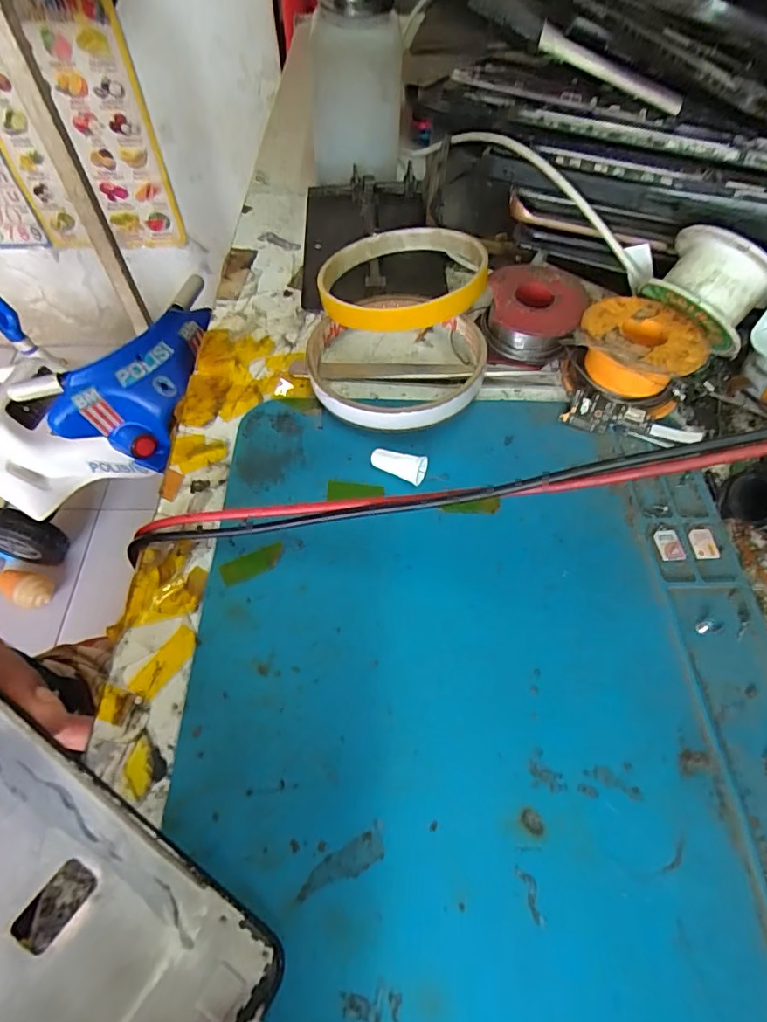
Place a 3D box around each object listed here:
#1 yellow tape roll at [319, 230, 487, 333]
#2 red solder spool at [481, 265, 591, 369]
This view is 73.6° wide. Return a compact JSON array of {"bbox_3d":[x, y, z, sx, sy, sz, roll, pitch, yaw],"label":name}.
[{"bbox_3d":[0.009,-0.115,0.252,0.081,0.011,0.082,-6,51,7],"label":"yellow tape roll"},{"bbox_3d":[0.072,-0.094,0.250,0.044,0.028,0.044,1,57,-1],"label":"red solder spool"}]

